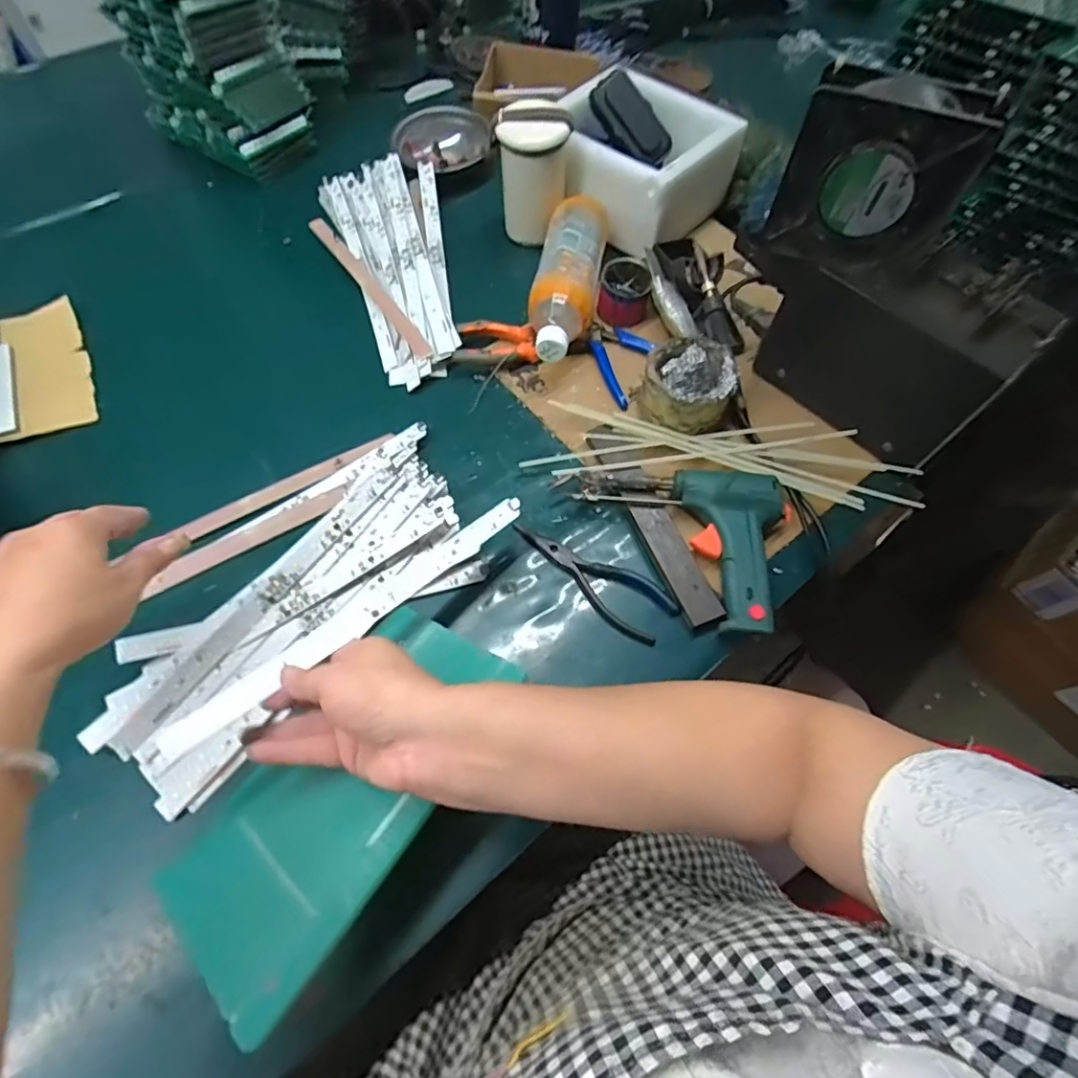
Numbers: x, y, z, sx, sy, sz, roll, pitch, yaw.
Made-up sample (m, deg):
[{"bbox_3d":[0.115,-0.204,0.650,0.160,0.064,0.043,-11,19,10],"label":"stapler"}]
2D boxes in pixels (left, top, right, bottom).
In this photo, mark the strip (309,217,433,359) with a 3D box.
[{"bbox_3d":[-0.193,-0.288,0.650,0.019,0.005,0.277,-39,66,2],"label":"strip"}]

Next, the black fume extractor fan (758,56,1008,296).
[{"bbox_3d":[0.244,-0.262,0.433,0.117,0.120,0.048,28,64,12],"label":"black fume extractor fan"}]

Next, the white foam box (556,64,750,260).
[{"bbox_3d":[0.105,-0.441,0.677,0.196,0.100,0.163,37,66,16],"label":"white foam box"}]

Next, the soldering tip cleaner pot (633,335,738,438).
[{"bbox_3d":[0.141,-0.146,0.548,0.084,0.071,0.087,1,62,-2],"label":"soldering tip cleaner pot"}]

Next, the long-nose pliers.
[{"bbox_3d":[0.047,0.029,0.499,0.151,0.007,0.051,38,67,16],"label":"long-nose pliers"}]

